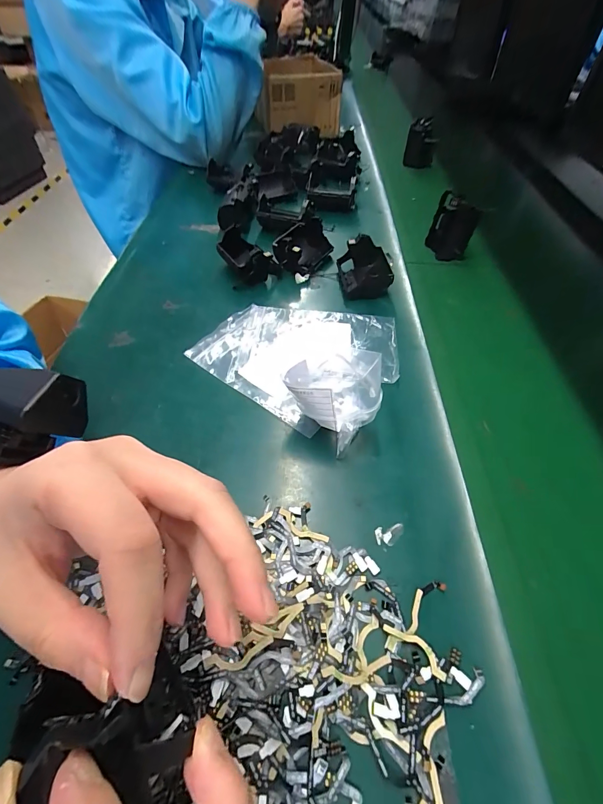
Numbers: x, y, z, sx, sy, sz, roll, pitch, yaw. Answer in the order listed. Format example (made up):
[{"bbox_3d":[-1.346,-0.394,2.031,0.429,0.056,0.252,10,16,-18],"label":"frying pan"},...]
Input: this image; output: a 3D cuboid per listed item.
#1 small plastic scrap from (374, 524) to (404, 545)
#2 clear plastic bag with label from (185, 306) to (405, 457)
[{"bbox_3d":[0.059,0.088,0.236,0.020,0.004,0.012,-6,52,-7],"label":"small plastic scrap"},{"bbox_3d":[0.013,-0.064,0.327,0.183,0.051,0.163,33,58,23],"label":"clear plastic bag with label"}]

